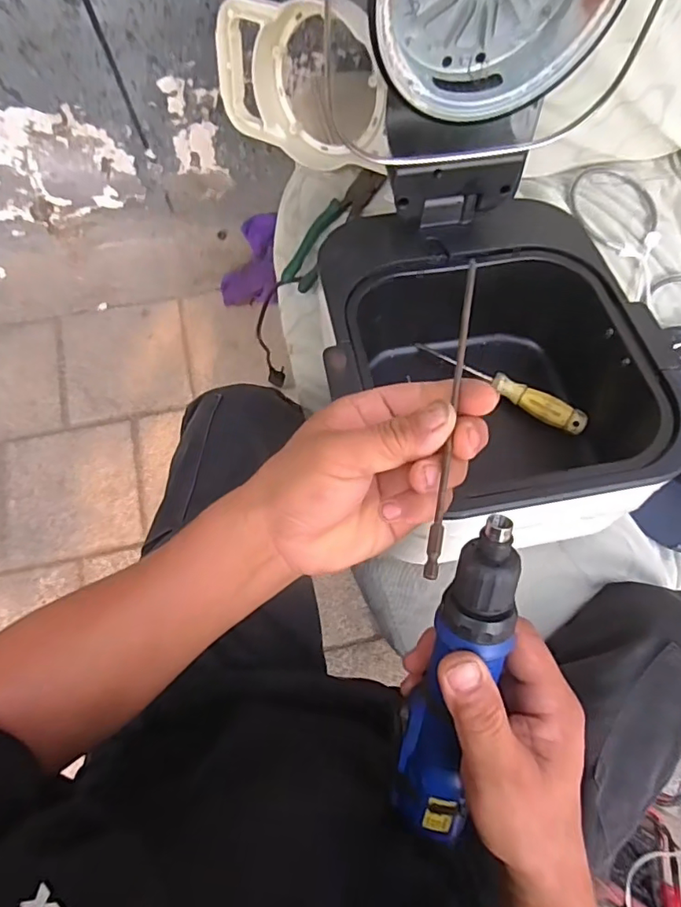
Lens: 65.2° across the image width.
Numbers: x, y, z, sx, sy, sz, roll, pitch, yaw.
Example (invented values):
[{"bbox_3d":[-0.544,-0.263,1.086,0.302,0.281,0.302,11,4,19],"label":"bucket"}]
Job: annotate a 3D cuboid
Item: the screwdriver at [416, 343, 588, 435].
[{"bbox_3d":[0.171,-0.076,0.580,0.196,0.019,0.025,33,75,23],"label":"screwdriver"}]

